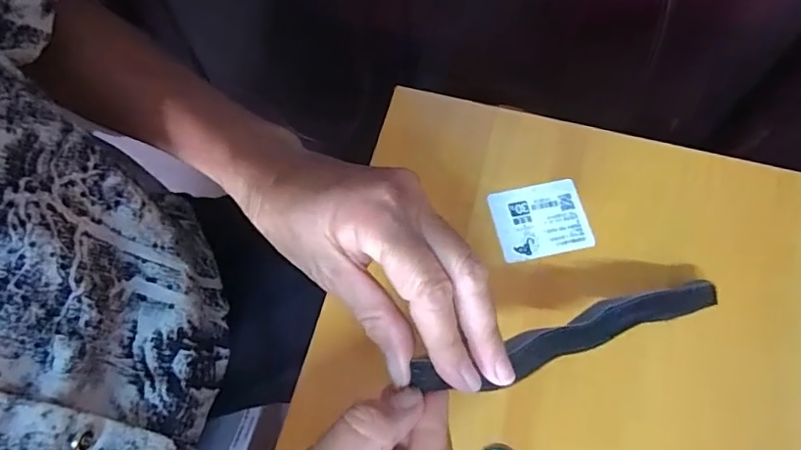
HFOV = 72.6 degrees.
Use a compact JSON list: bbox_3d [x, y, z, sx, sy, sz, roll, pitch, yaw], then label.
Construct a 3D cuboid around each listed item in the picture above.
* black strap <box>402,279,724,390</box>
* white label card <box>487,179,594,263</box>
[{"bbox_3d":[0.093,0.053,0.272,0.194,0.013,0.020,-9,64,-28],"label":"black strap"},{"bbox_3d":[0.092,-0.003,0.359,0.060,0.004,0.049,-11,71,-4],"label":"white label card"}]

